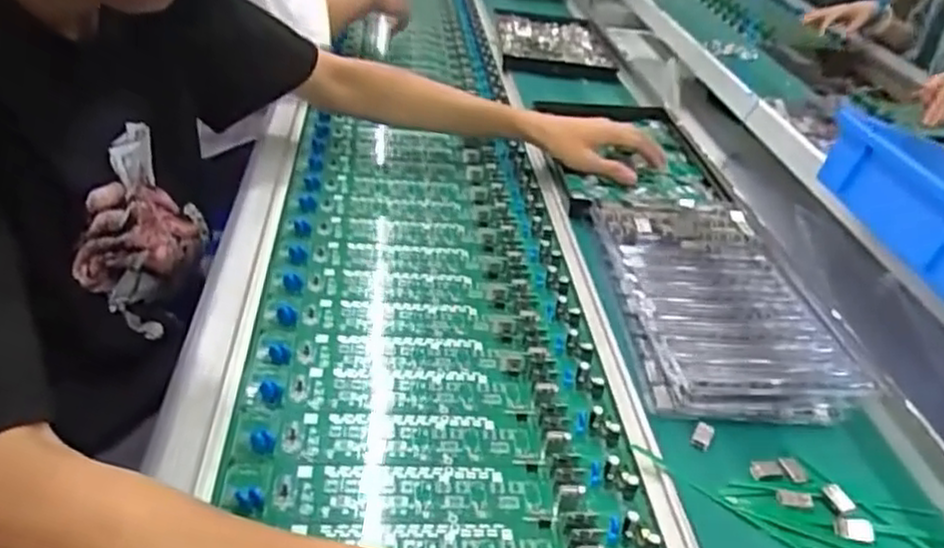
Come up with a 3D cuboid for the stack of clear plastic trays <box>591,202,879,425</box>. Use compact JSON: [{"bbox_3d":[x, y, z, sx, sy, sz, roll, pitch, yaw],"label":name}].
[{"bbox_3d":[0.214,0.018,0.669,0.162,0.040,0.287,5,33,-7],"label":"stack of clear plastic trays"}]

